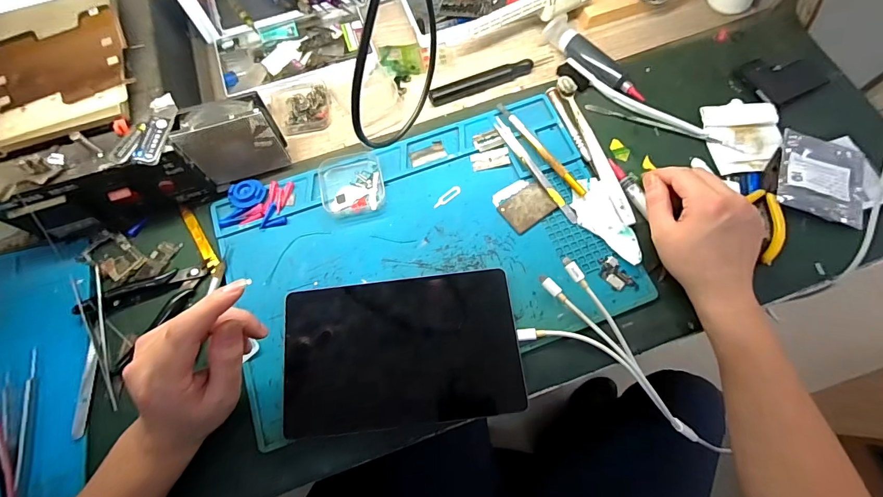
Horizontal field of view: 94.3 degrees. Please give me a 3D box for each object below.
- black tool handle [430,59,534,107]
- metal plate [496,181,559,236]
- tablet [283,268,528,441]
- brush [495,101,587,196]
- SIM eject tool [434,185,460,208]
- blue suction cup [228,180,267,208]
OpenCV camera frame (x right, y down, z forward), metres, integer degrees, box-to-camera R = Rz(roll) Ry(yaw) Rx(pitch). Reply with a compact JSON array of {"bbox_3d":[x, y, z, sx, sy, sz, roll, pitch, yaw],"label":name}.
[{"bbox_3d":[0.046,-0.188,0.463,0.124,0.015,0.016,-21,71,-6],"label":"black tool handle"},{"bbox_3d":[0.087,-0.041,0.414,0.051,0.004,0.035,-37,76,-7],"label":"metal plate"},{"bbox_3d":[-0.035,0.090,0.362,0.202,0.014,0.124,-7,70,-1],"label":"tablet"},{"bbox_3d":[0.103,-0.105,0.429,0.012,0.011,0.134,-33,73,-10],"label":"brush"},{"bbox_3d":[0.006,-0.052,0.420,0.034,0.004,0.010,-40,87,-12],"label":"SIM eject tool"},{"bbox_3d":[-0.198,-0.057,0.417,0.036,0.006,0.031,-18,71,-5],"label":"blue suction cup"}]

